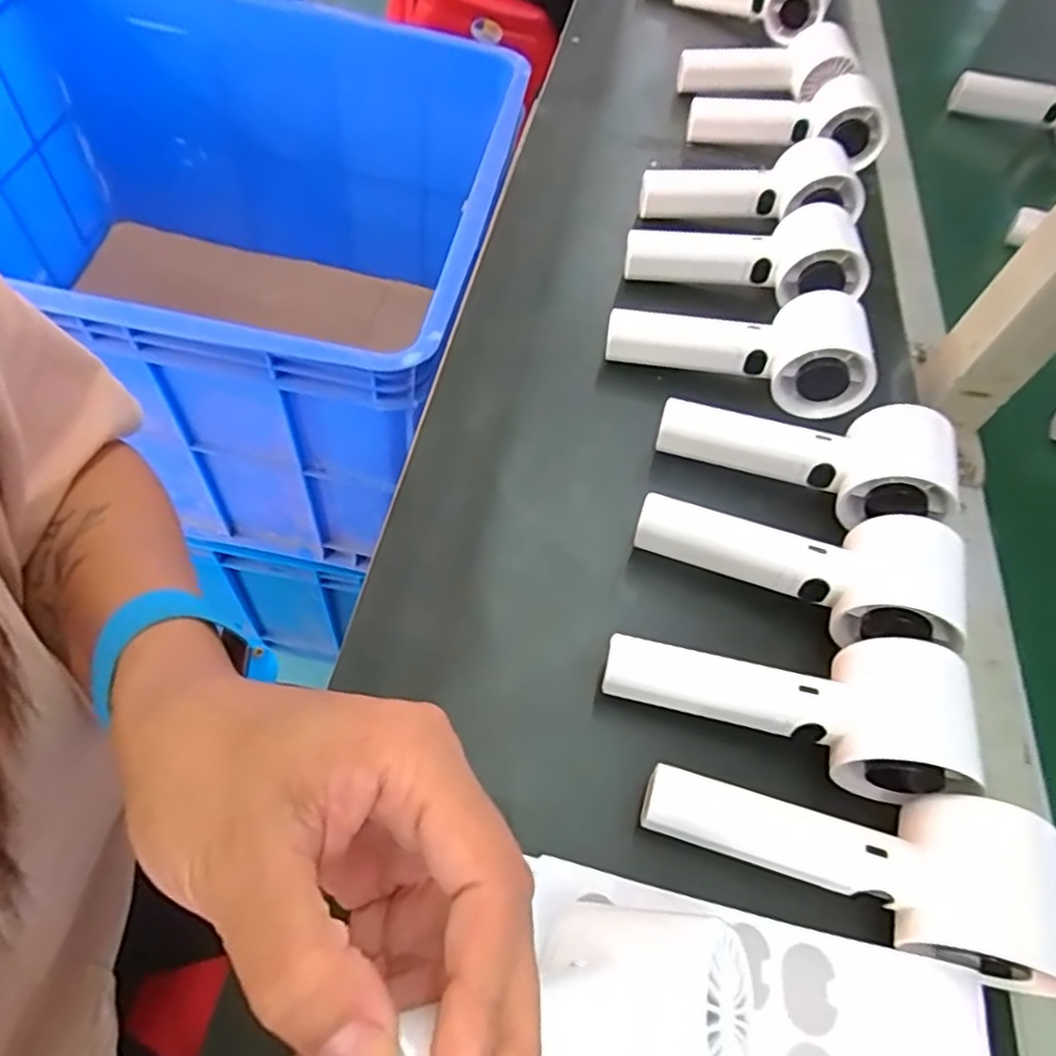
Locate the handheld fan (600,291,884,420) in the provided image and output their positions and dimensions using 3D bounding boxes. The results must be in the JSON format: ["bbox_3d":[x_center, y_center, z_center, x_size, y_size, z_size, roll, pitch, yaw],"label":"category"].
[{"bbox_3d":[0.131,-0.118,0.431,0.157,0.046,0.057,12,58,9],"label":"handheld fan"}]

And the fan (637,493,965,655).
[{"bbox_3d":[0.133,0.013,0.349,0.152,0.042,0.061,20,60,14],"label":"fan"}]

